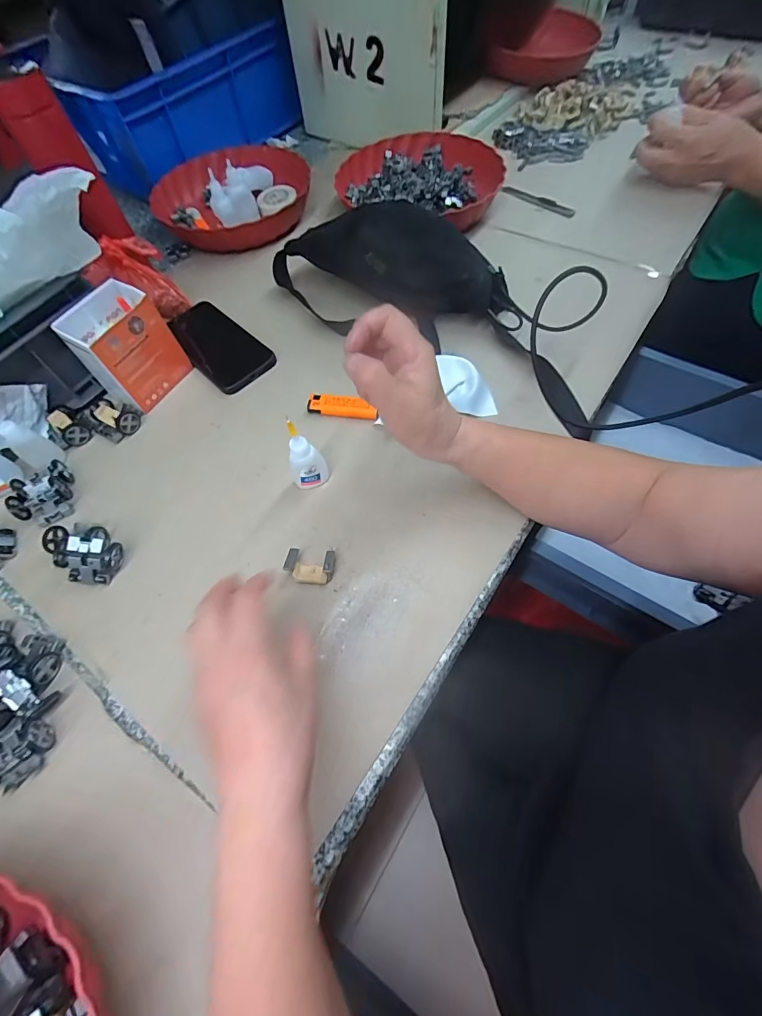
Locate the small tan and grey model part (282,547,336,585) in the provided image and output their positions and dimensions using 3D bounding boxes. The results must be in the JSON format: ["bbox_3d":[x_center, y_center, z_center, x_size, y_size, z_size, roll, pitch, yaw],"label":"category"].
[{"bbox_3d":[-0.063,0.051,0.370,0.042,0.021,0.030,-2,62,5],"label":"small tan and grey model part"}]

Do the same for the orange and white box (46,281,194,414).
[{"bbox_3d":[-0.286,-0.183,0.470,0.075,0.094,0.090,33,70,21],"label":"orange and white box"}]

